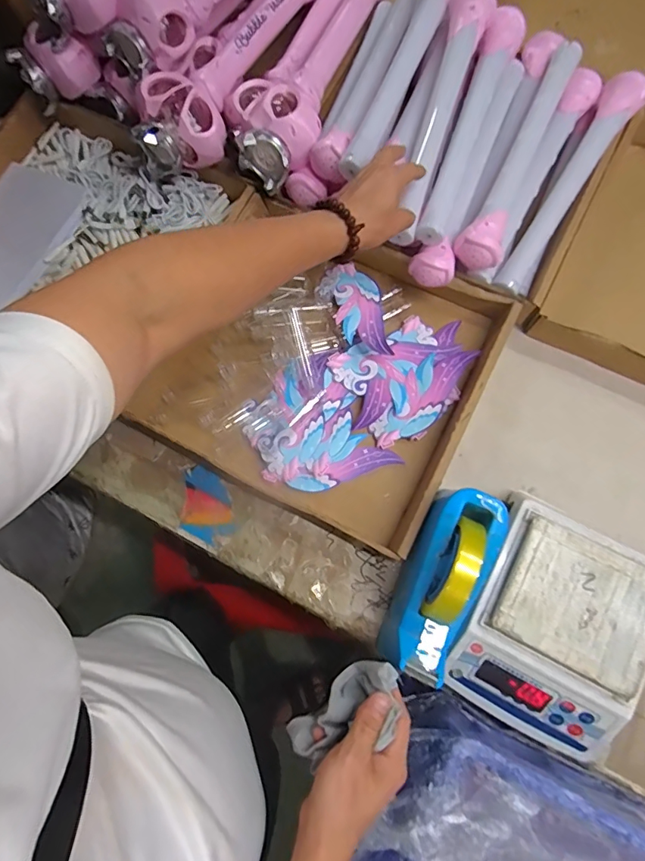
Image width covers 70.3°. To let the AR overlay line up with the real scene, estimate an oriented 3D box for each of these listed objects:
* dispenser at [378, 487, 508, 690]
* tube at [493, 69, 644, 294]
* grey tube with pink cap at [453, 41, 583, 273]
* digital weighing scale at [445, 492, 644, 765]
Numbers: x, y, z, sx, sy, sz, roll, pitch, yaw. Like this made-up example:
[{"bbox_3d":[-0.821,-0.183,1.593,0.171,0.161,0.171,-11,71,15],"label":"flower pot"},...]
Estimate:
[{"bbox_3d":[0.125,0.155,0.485,0.071,0.124,0.187,26,80,8],"label":"dispenser"},{"bbox_3d":[0.305,-0.302,0.565,0.052,0.059,0.311,32,81,9],"label":"tube"},{"bbox_3d":[0.246,-0.331,0.563,0.052,0.049,0.323,27,81,8],"label":"grey tube with pink cap"},{"bbox_3d":[0.248,0.208,0.483,0.185,0.074,0.219,30,79,7],"label":"digital weighing scale"}]

